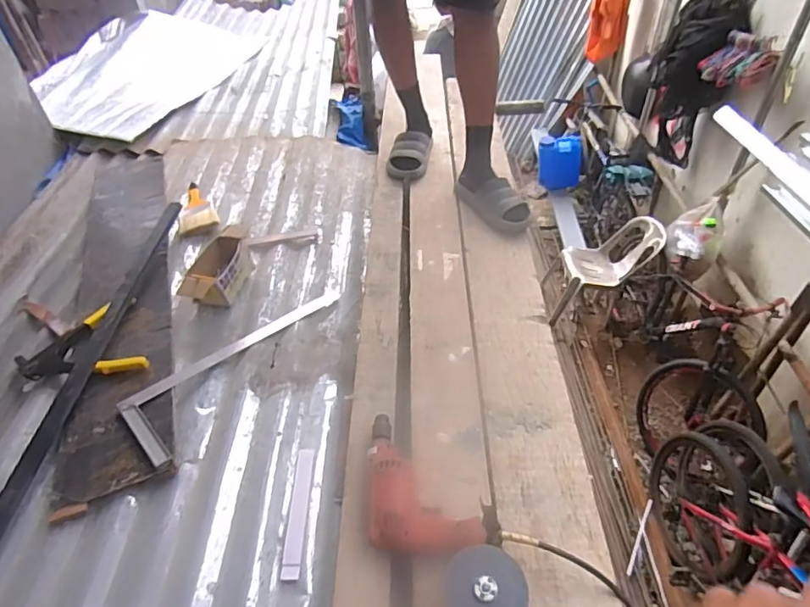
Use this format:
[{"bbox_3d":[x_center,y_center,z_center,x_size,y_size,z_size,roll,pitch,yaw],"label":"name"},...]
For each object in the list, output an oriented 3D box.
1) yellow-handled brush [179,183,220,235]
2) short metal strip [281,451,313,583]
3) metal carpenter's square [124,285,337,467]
[{"bbox_3d":[-0.576,-0.275,1.448,0.099,0.029,0.246,-16,46,-12],"label":"yellow-handled brush"},{"bbox_3d":[-0.174,0.337,0.860,0.028,0.006,0.218,11,43,-12],"label":"short metal strip"},{"bbox_3d":[-0.297,0.115,1.056,0.182,0.012,0.510,28,46,35],"label":"metal carpenter's square"}]

